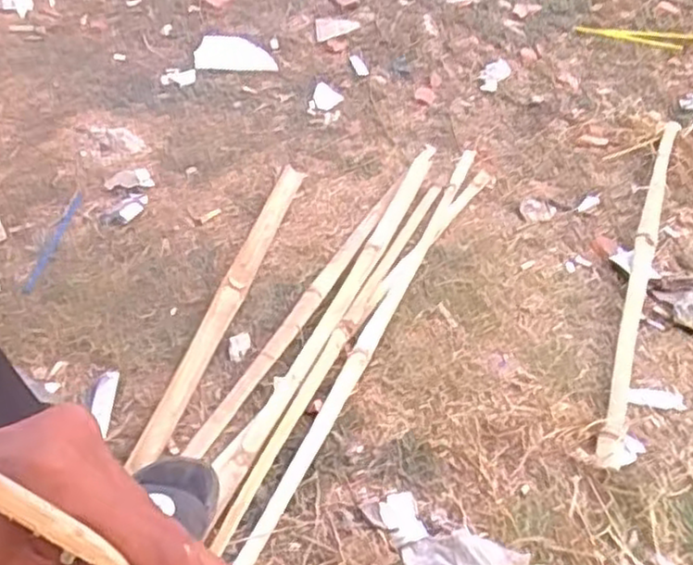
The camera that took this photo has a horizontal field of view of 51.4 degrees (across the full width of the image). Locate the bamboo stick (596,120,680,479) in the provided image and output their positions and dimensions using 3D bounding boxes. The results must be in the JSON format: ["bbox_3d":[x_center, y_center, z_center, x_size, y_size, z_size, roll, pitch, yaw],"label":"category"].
[{"bbox_3d":[0.440,-0.037,1.062,0.029,0.035,0.752,17,49,15],"label":"bamboo stick"}]

